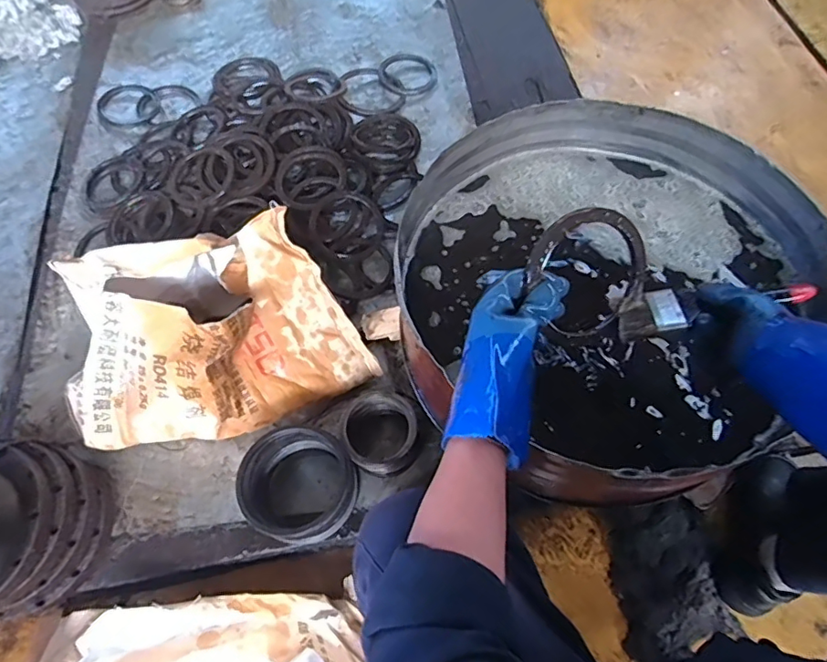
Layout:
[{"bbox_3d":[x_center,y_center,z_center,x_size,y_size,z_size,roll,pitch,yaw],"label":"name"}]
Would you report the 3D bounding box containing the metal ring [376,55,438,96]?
[{"bbox_3d":[-0.014,-0.644,1.317,0.148,0.017,0.148,0,65,0],"label":"metal ring"}]

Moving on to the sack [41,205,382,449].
[{"bbox_3d":[-0.338,0.002,0.903,0.456,0.216,0.306,-18,66,-8],"label":"sack"}]

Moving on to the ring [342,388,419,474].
[{"bbox_3d":[-0.054,0.170,0.867,0.119,0.107,0.112,0,65,0],"label":"ring"}]

